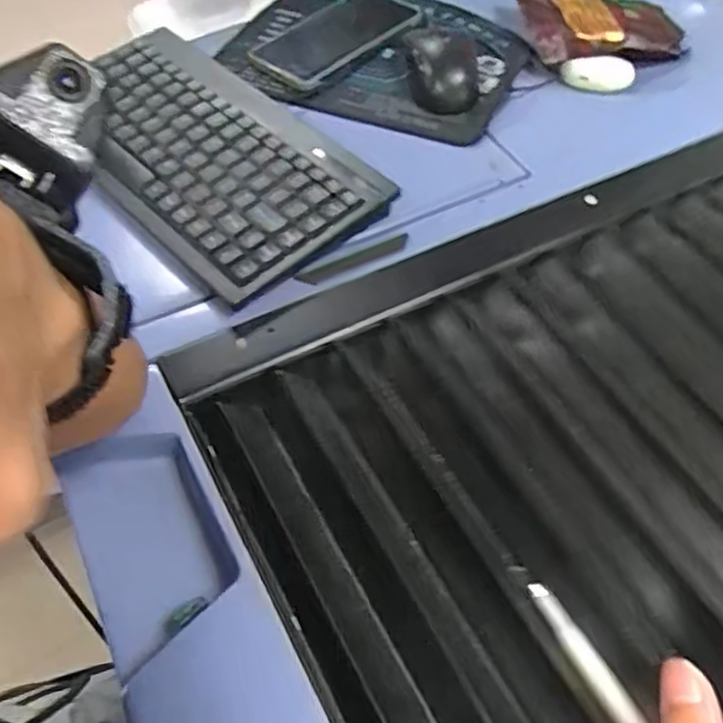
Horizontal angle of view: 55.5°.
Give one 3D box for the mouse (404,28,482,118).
[{"bbox_3d":[0.073,-0.257,0.591,0.061,0.035,0.100,-5,54,-4],"label":"mouse"}]

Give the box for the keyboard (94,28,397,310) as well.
[{"bbox_3d":[-0.120,-0.155,0.517,0.270,0.033,0.150,39,64,24],"label":"keyboard"}]

